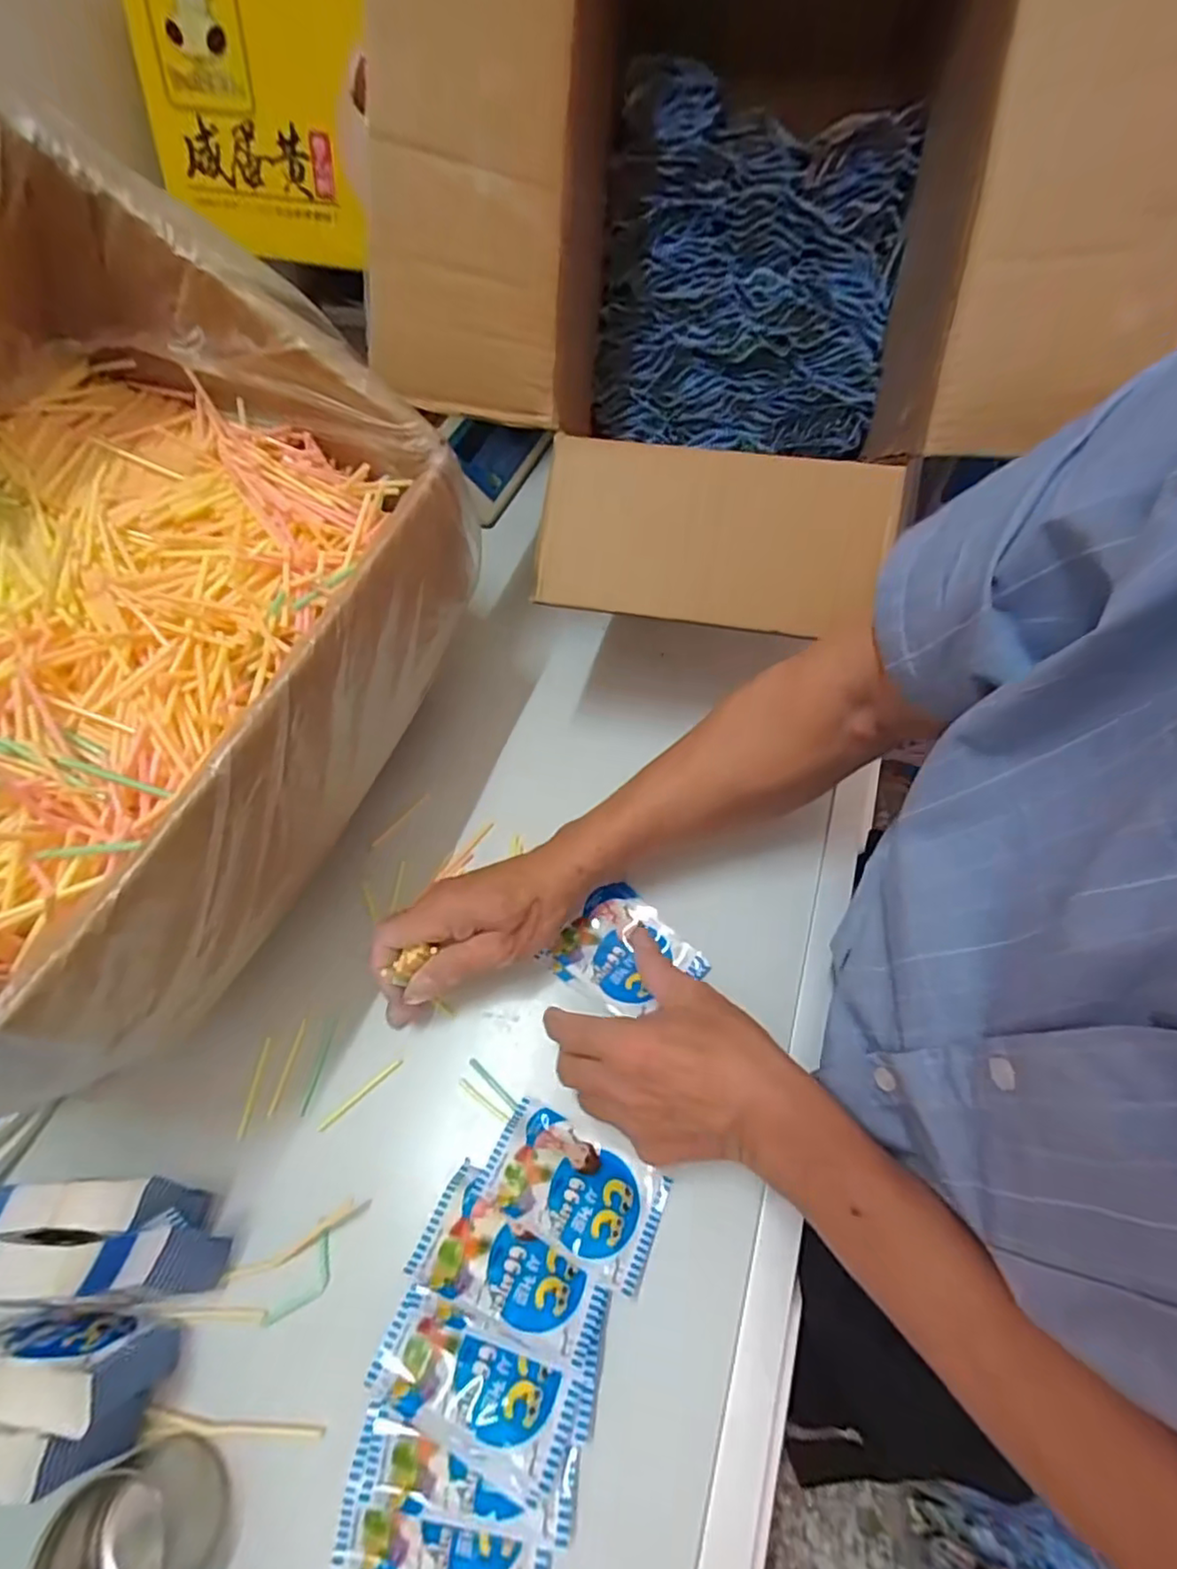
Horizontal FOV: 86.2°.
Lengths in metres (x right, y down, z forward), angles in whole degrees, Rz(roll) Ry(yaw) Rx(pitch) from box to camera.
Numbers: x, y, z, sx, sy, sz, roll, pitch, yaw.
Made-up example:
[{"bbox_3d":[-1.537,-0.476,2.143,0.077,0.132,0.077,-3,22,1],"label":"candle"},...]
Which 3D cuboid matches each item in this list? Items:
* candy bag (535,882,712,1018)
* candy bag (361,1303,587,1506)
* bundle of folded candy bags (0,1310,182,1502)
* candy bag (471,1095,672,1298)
[{"bbox_3d":[0.027,0.121,0.443,0.091,0.010,0.082,37,69,21],"label":"candy bag"},{"bbox_3d":[-0.060,0.306,0.315,0.101,0.015,0.049,16,62,12],"label":"candy bag"},{"bbox_3d":[-0.278,0.300,0.311,0.112,0.068,0.056,-1,60,3],"label":"bundle of folded candy bags"},{"bbox_3d":[-0.008,0.236,0.368,0.103,0.014,0.059,25,48,14],"label":"candy bag"}]

